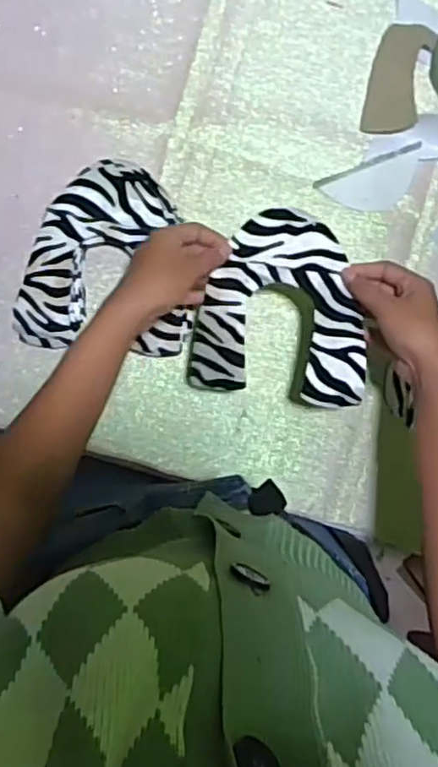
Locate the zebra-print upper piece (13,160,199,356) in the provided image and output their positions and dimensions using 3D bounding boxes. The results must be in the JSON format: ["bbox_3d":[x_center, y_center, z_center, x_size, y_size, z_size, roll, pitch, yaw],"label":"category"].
[{"bbox_3d":[-0.105,-0.119,0.643,0.163,0.028,0.175,4,92,-4],"label":"zebra-print upper piece"}]

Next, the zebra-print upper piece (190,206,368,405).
[{"bbox_3d":[0.059,-0.066,0.601,0.150,0.036,0.170,9,92,-4],"label":"zebra-print upper piece"}]

